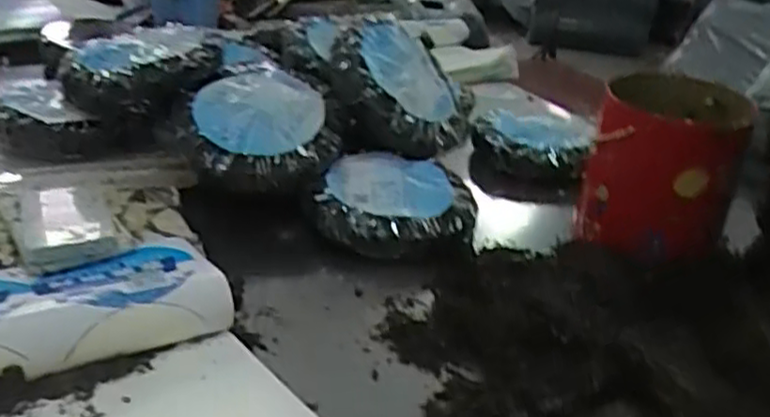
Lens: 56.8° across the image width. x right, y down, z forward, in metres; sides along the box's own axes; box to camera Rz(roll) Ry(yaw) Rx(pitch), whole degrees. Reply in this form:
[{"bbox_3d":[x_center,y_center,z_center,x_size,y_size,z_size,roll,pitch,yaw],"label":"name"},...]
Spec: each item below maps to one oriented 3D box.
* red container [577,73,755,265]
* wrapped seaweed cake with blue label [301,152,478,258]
[{"bbox_3d":[0.315,-0.049,0.814,0.154,0.155,0.171,14,29,20],"label":"red container"},{"bbox_3d":[0.012,-0.008,0.857,0.196,0.060,0.163,-17,34,-34],"label":"wrapped seaweed cake with blue label"}]

